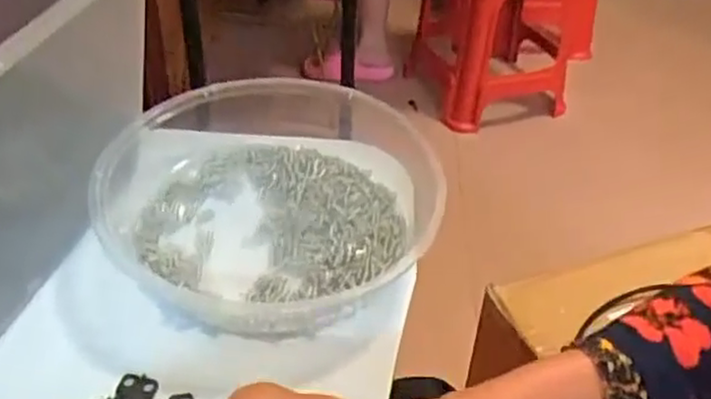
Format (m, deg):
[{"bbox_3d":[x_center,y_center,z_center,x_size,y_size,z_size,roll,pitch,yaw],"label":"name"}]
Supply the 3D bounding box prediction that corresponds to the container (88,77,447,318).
[{"bbox_3d":[-0.049,-0.012,0.409,0.195,0.048,0.178,15,41,10],"label":"container"}]

